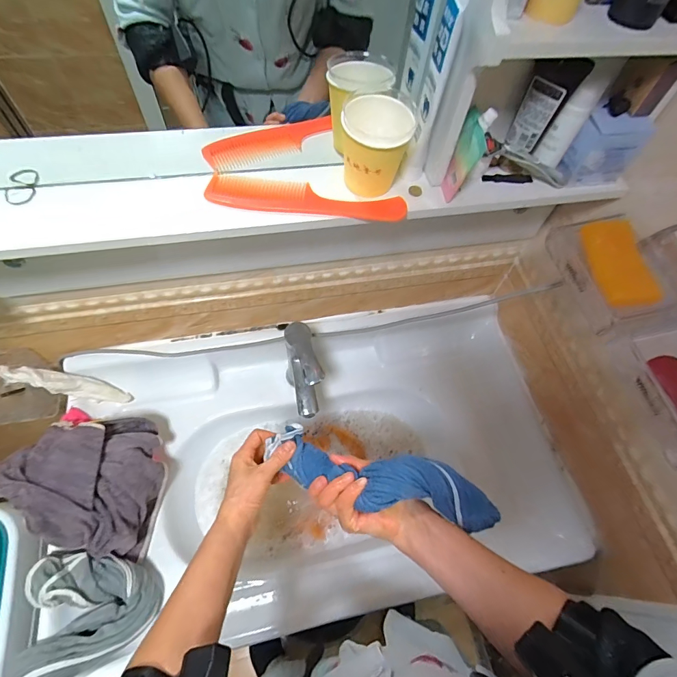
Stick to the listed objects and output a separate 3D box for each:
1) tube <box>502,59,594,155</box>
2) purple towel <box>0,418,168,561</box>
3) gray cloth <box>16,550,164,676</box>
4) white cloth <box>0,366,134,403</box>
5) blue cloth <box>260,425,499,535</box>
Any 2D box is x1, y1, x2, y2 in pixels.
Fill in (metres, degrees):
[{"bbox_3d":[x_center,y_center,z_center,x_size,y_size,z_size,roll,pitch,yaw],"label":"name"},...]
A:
[{"bbox_3d":[0.209,-0.238,0.397,0.044,0.096,0.020,32,64,13],"label":"tube"},{"bbox_3d":[-0.372,0.207,0.587,0.181,0.132,0.191,10,61,1],"label":"purple towel"},{"bbox_3d":[-0.341,0.358,0.528,0.155,0.061,0.142,-26,66,-17],"label":"gray cloth"},{"bbox_3d":[-0.455,0.080,0.660,0.188,0.029,0.034,21,55,-33],"label":"white cloth"},{"bbox_3d":[0.042,0.160,0.436,0.251,0.066,0.070,10,60,17],"label":"blue cloth"}]

